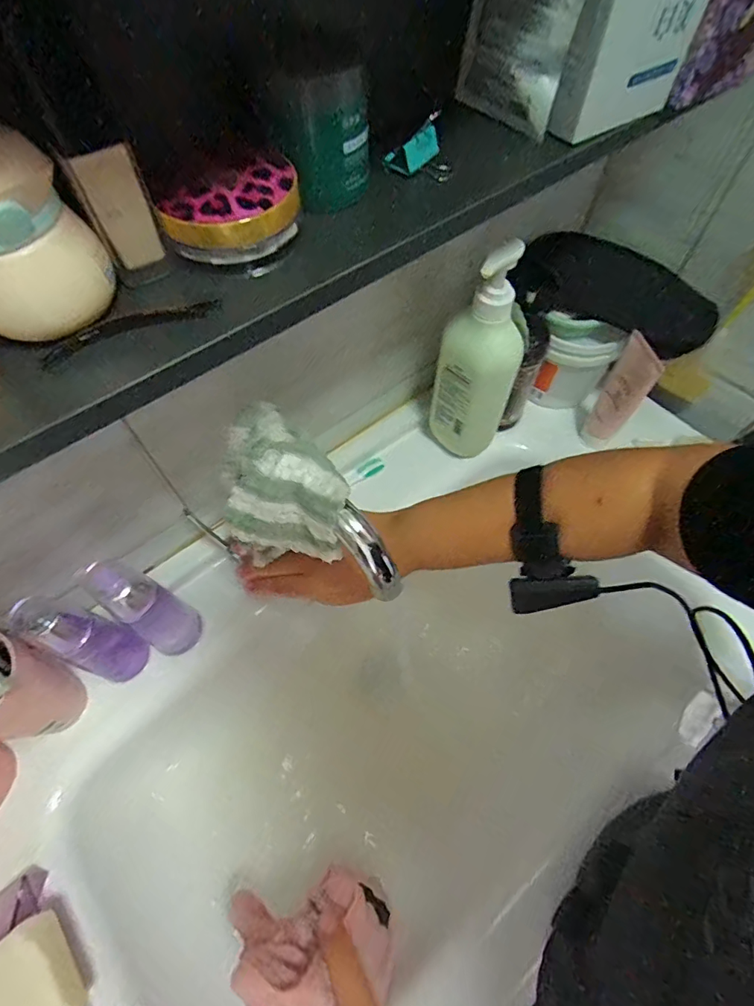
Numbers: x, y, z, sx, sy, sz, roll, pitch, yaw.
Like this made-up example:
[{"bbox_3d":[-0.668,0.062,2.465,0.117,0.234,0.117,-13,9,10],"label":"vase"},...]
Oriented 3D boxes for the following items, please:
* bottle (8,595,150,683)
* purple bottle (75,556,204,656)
[{"bbox_3d":[-0.259,0.122,0.434,0.040,0.146,0.045,19,62,11],"label":"bottle"},{"bbox_3d":[-0.209,0.096,0.443,0.043,0.155,0.046,0,60,0],"label":"purple bottle"}]

